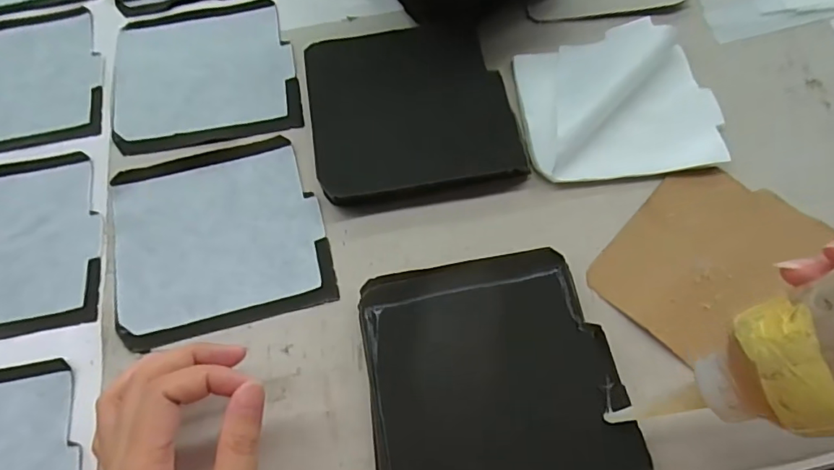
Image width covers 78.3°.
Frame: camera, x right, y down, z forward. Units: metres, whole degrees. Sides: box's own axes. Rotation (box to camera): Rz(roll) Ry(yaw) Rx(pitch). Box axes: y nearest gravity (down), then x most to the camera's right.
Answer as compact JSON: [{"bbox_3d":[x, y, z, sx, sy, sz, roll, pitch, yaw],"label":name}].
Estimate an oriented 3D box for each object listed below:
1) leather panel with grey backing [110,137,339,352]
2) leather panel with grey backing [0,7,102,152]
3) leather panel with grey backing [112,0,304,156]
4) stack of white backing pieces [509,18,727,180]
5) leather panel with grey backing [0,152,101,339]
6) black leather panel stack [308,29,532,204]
[{"bbox_3d":[-0.132,-0.002,0.338,0.133,0.004,0.127,-15,68,-4],"label":"leather panel with grey backing"},{"bbox_3d":[-0.312,-0.121,0.393,0.133,0.004,0.123,-11,68,-3],"label":"leather panel with grey backing"},{"bbox_3d":[-0.162,-0.126,0.393,0.133,0.005,0.126,-10,68,-2],"label":"leather panel with grey backing"},{"bbox_3d":[0.140,-0.094,0.353,0.130,0.025,0.109,-4,67,0],"label":"stack of white backing pieces"},{"bbox_3d":[-0.282,0.007,0.345,0.136,0.008,0.127,-10,68,-2],"label":"leather panel with grey backing"},{"bbox_3d":[-0.005,-0.088,0.361,0.134,0.019,0.135,-10,68,-2],"label":"black leather panel stack"}]

